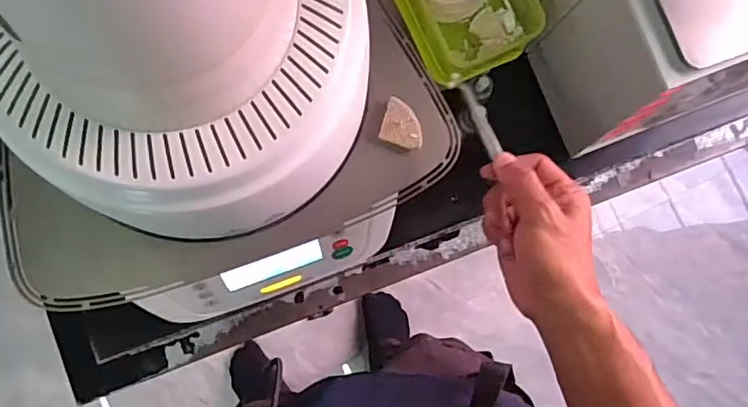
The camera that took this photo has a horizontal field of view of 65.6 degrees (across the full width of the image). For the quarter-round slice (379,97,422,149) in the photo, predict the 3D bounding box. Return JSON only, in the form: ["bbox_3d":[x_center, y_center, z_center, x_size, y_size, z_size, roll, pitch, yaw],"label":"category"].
[{"bbox_3d":[0.027,-0.069,0.502,0.037,0.011,0.037,16,82,-4],"label":"quarter-round slice"}]

